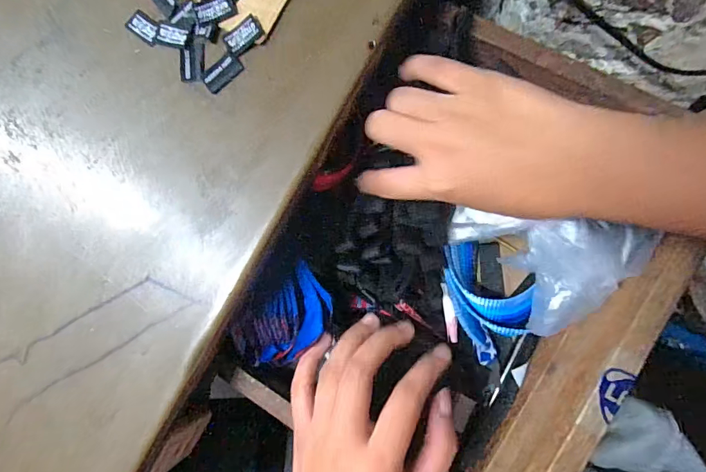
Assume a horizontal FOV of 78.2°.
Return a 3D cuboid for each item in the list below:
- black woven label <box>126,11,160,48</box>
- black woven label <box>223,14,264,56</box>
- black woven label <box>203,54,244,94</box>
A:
[{"bbox_3d":[-0.133,-0.132,0.274,0.025,0.004,0.014,37,92,10],"label":"black woven label"},{"bbox_3d":[-0.065,-0.121,0.262,0.024,0.004,0.014,-33,81,5],"label":"black woven label"},{"bbox_3d":[-0.079,-0.099,0.265,0.025,0.004,0.013,-45,92,-1],"label":"black woven label"}]

